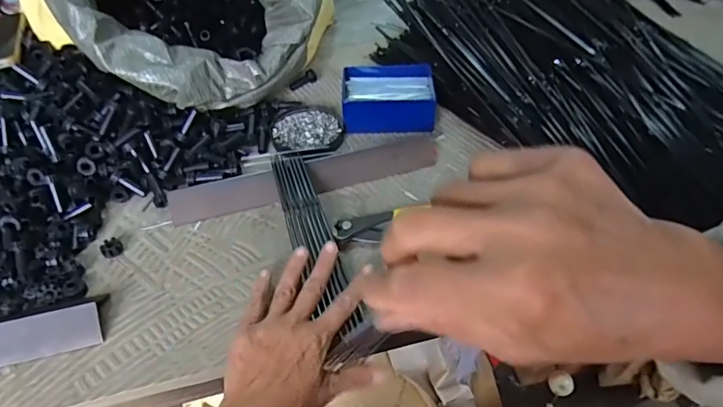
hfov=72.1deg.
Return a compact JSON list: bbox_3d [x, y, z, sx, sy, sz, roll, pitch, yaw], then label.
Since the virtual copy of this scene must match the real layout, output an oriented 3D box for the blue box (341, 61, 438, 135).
[{"bbox_3d":[0.033,-0.131,0.606,0.109,0.037,0.097,1,47,3],"label":"blue box"}]

